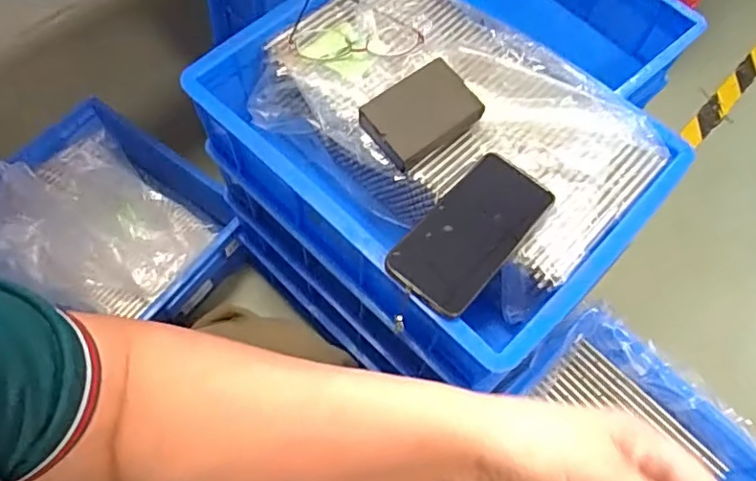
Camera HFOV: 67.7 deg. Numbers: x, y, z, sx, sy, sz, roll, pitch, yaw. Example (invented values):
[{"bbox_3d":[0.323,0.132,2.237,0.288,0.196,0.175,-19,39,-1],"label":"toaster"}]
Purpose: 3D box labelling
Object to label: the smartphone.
[{"bbox_3d":[0.083,-0.011,0.488,0.072,0.016,0.158,42,69,8],"label":"smartphone"}]

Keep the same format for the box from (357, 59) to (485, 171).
[{"bbox_3d":[0.040,-0.119,0.539,0.102,0.032,0.070,-36,71,-18],"label":"box"}]

